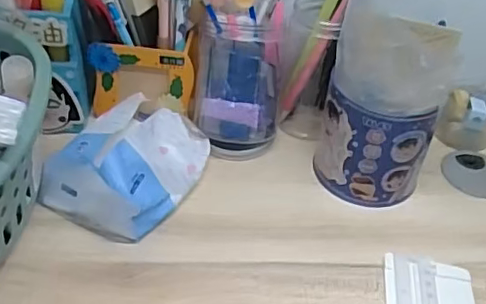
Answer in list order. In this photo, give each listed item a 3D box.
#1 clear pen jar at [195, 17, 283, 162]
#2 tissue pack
[{"bbox_3d":[-0.004,-0.053,0.484,0.071,0.103,0.067,3,41,-3],"label":"clear pen jar"},{"bbox_3d":[-0.085,0.007,0.444,0.088,0.050,0.118,26,45,22],"label":"tissue pack"}]

